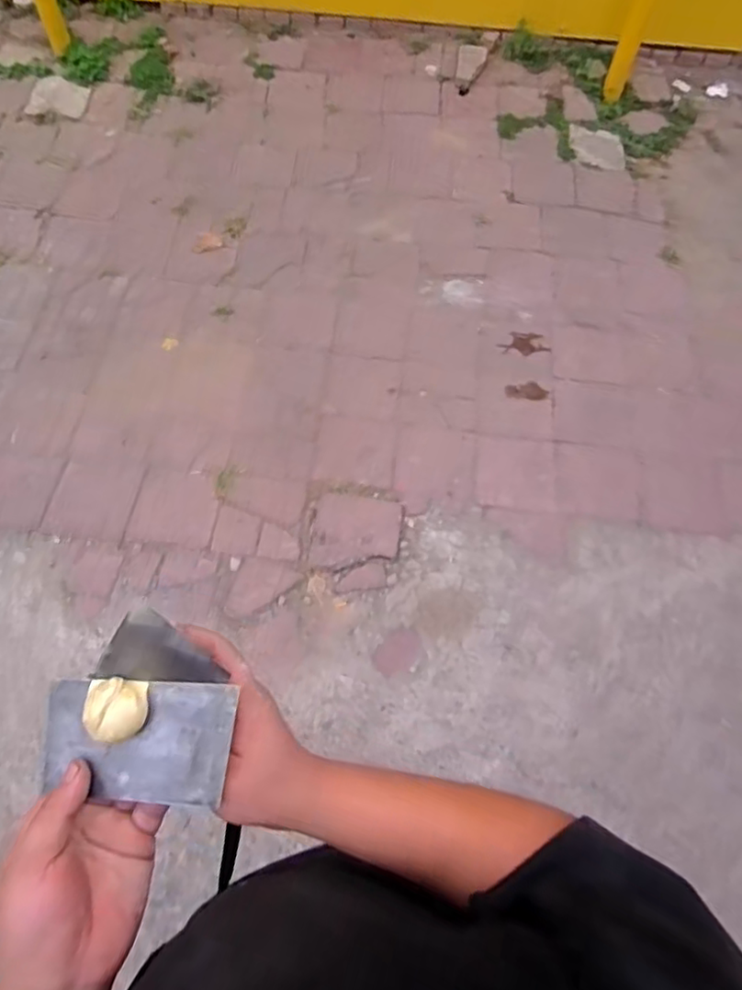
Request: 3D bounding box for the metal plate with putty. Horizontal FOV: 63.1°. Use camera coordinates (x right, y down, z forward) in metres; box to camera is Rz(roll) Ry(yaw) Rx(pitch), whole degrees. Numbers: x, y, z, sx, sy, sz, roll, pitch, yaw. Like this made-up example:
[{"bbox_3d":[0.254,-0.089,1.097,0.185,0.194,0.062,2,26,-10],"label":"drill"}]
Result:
[{"bbox_3d":[-0.155,0.159,0.390,0.131,0.021,0.075,0,86,12],"label":"metal plate with putty"}]

